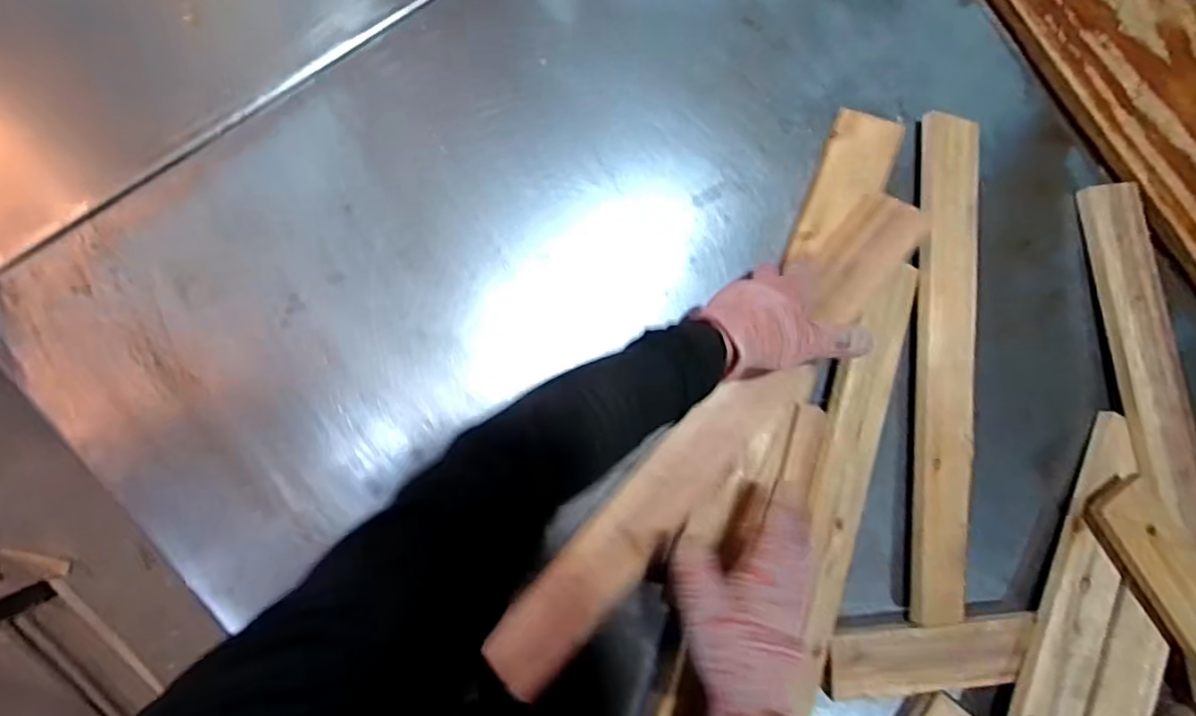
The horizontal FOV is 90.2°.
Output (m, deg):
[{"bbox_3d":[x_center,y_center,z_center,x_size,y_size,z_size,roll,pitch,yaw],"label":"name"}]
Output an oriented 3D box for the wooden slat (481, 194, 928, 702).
[{"bbox_3d":[0.107,0.061,0.513,0.067,0.031,0.523,43,83,-2],"label":"wooden slat"}]

